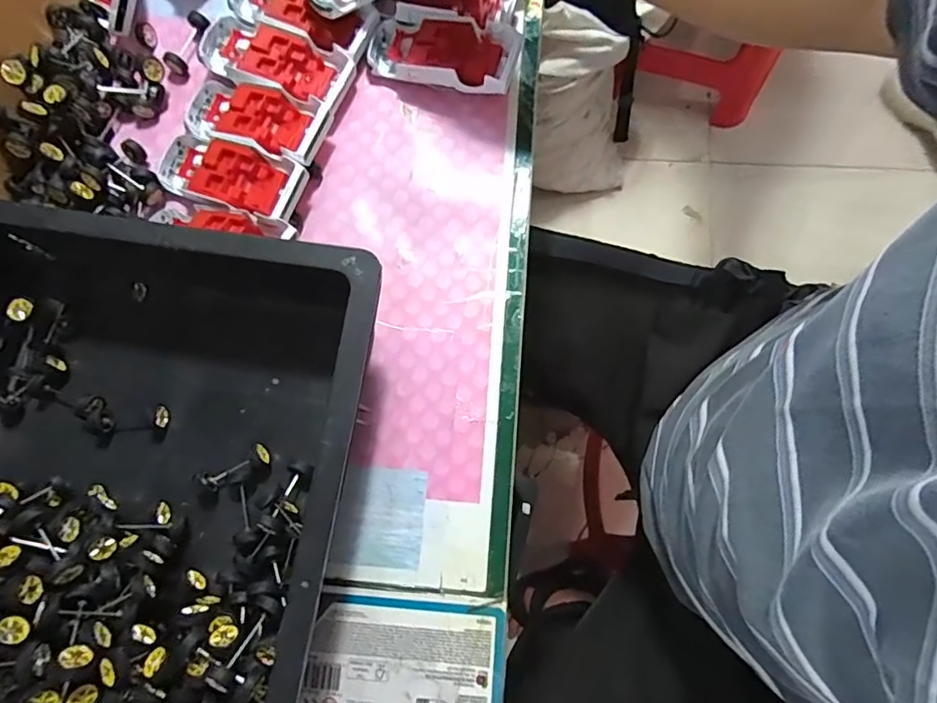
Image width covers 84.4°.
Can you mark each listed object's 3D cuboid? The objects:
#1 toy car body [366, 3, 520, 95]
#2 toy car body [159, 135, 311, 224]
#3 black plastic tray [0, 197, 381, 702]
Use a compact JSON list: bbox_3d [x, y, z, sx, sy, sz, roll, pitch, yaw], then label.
[{"bbox_3d":[-0.023,-0.255,0.441,0.127,0.034,0.060,14,81,6],"label":"toy car body"},{"bbox_3d":[-0.196,-0.143,0.421,0.134,0.030,0.054,19,81,7],"label":"toy car body"},{"bbox_3d":[-0.240,0.140,0.329,0.308,0.096,0.444,9,80,2],"label":"black plastic tray"}]

